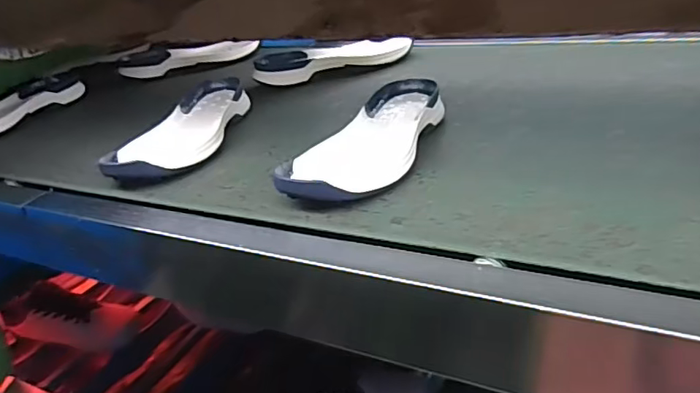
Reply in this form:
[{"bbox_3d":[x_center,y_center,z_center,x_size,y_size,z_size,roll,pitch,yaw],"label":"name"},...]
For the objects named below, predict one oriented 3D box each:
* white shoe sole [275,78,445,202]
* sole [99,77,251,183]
[{"bbox_3d":[0.028,-0.081,0.699,0.144,0.041,0.327,3,29,20],"label":"white shoe sole"},{"bbox_3d":[-0.231,-0.104,0.812,0.132,0.043,0.315,-2,28,11],"label":"sole"}]

